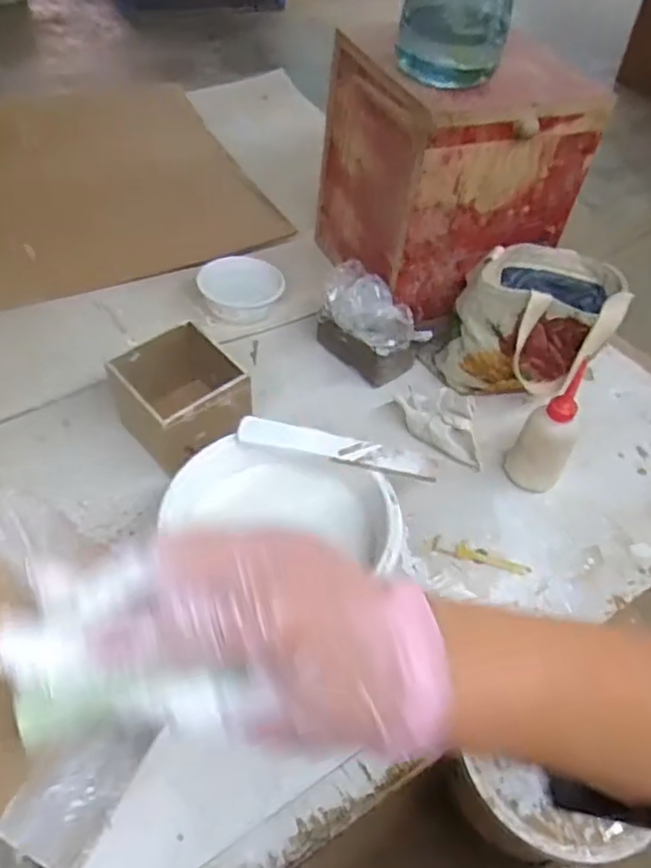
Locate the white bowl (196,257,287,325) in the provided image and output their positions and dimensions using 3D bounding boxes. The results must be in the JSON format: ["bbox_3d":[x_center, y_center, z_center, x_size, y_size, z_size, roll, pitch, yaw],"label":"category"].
[{"bbox_3d":[-0.117,-0.192,0.912,0.108,0.053,0.088,24,55,16],"label":"white bowl"}]

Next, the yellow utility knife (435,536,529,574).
[{"bbox_3d":[0.164,0.127,0.715,0.102,0.006,0.021,13,53,8],"label":"yellow utility knife"}]

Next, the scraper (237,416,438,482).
[{"bbox_3d":[0.011,0.014,0.678,0.198,0.011,0.028,12,52,7],"label":"scraper"}]

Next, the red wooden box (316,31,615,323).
[{"bbox_3d":[0.155,-0.351,0.915,0.255,0.292,0.263,-20,55,-17],"label":"red wooden box"}]

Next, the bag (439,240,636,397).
[{"bbox_3d":[0.265,-0.136,0.861,0.174,0.164,0.191,29,56,19],"label":"bag"}]

